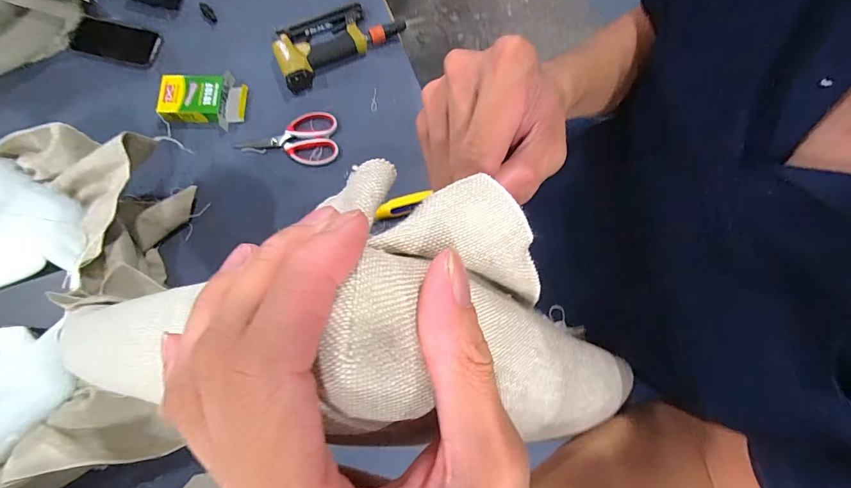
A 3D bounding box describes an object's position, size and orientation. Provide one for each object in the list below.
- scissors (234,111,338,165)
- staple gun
[{"bbox_3d":[-0.255,-0.197,0.702,0.177,0.009,0.105,-4,77,-2],"label":"scissors"},{"bbox_3d":[-0.180,-0.410,0.739,0.258,0.040,0.128,-33,80,-8],"label":"staple gun"}]

